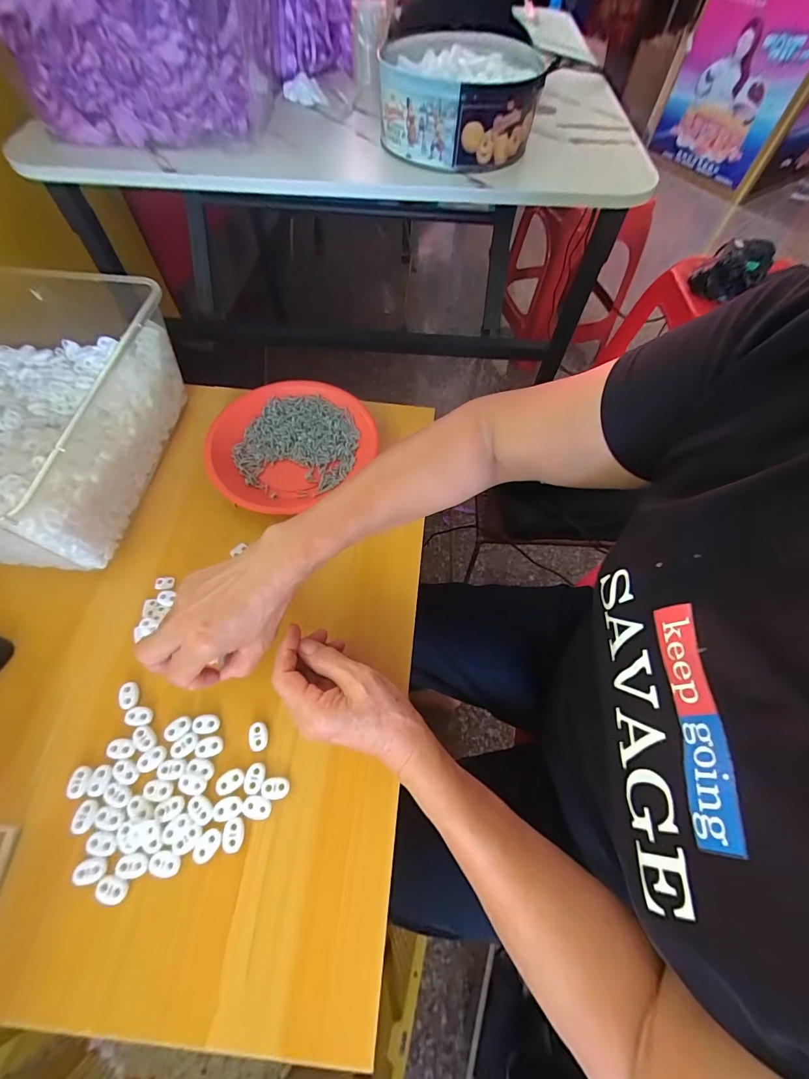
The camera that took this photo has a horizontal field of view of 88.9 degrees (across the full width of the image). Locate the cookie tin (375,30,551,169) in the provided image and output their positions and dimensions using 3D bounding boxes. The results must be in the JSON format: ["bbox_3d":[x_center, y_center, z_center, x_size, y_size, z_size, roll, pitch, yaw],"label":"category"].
[{"bbox_3d":[0.065,-0.550,0.519,0.193,0.080,0.178,11,61,4],"label":"cookie tin"}]

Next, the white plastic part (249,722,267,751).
[{"bbox_3d":[-0.127,0.171,0.357,0.015,0.004,0.023,-12,62,-9],"label":"white plastic part"}]

